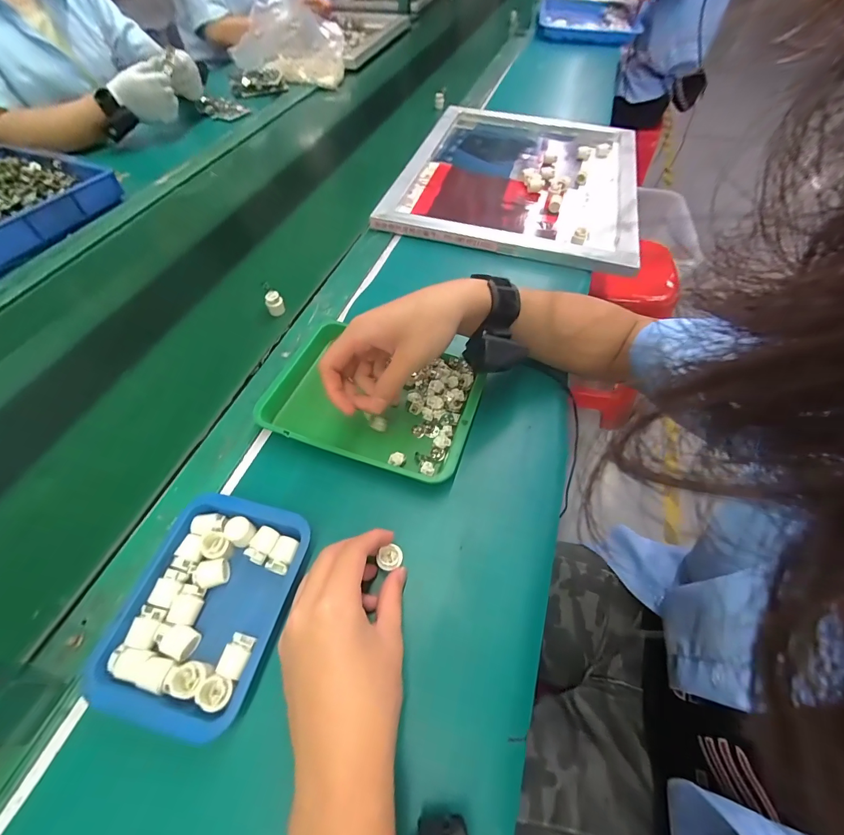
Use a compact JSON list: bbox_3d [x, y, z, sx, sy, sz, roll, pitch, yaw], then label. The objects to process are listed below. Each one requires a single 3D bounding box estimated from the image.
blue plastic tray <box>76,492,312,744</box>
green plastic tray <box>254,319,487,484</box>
[{"bbox_3d":[-0.169,0.143,0.304,0.116,0.021,0.155,12,57,8],"label":"blue plastic tray"},{"bbox_3d":[-0.052,-0.019,0.431,0.219,0.043,0.160,16,58,10],"label":"green plastic tray"}]

